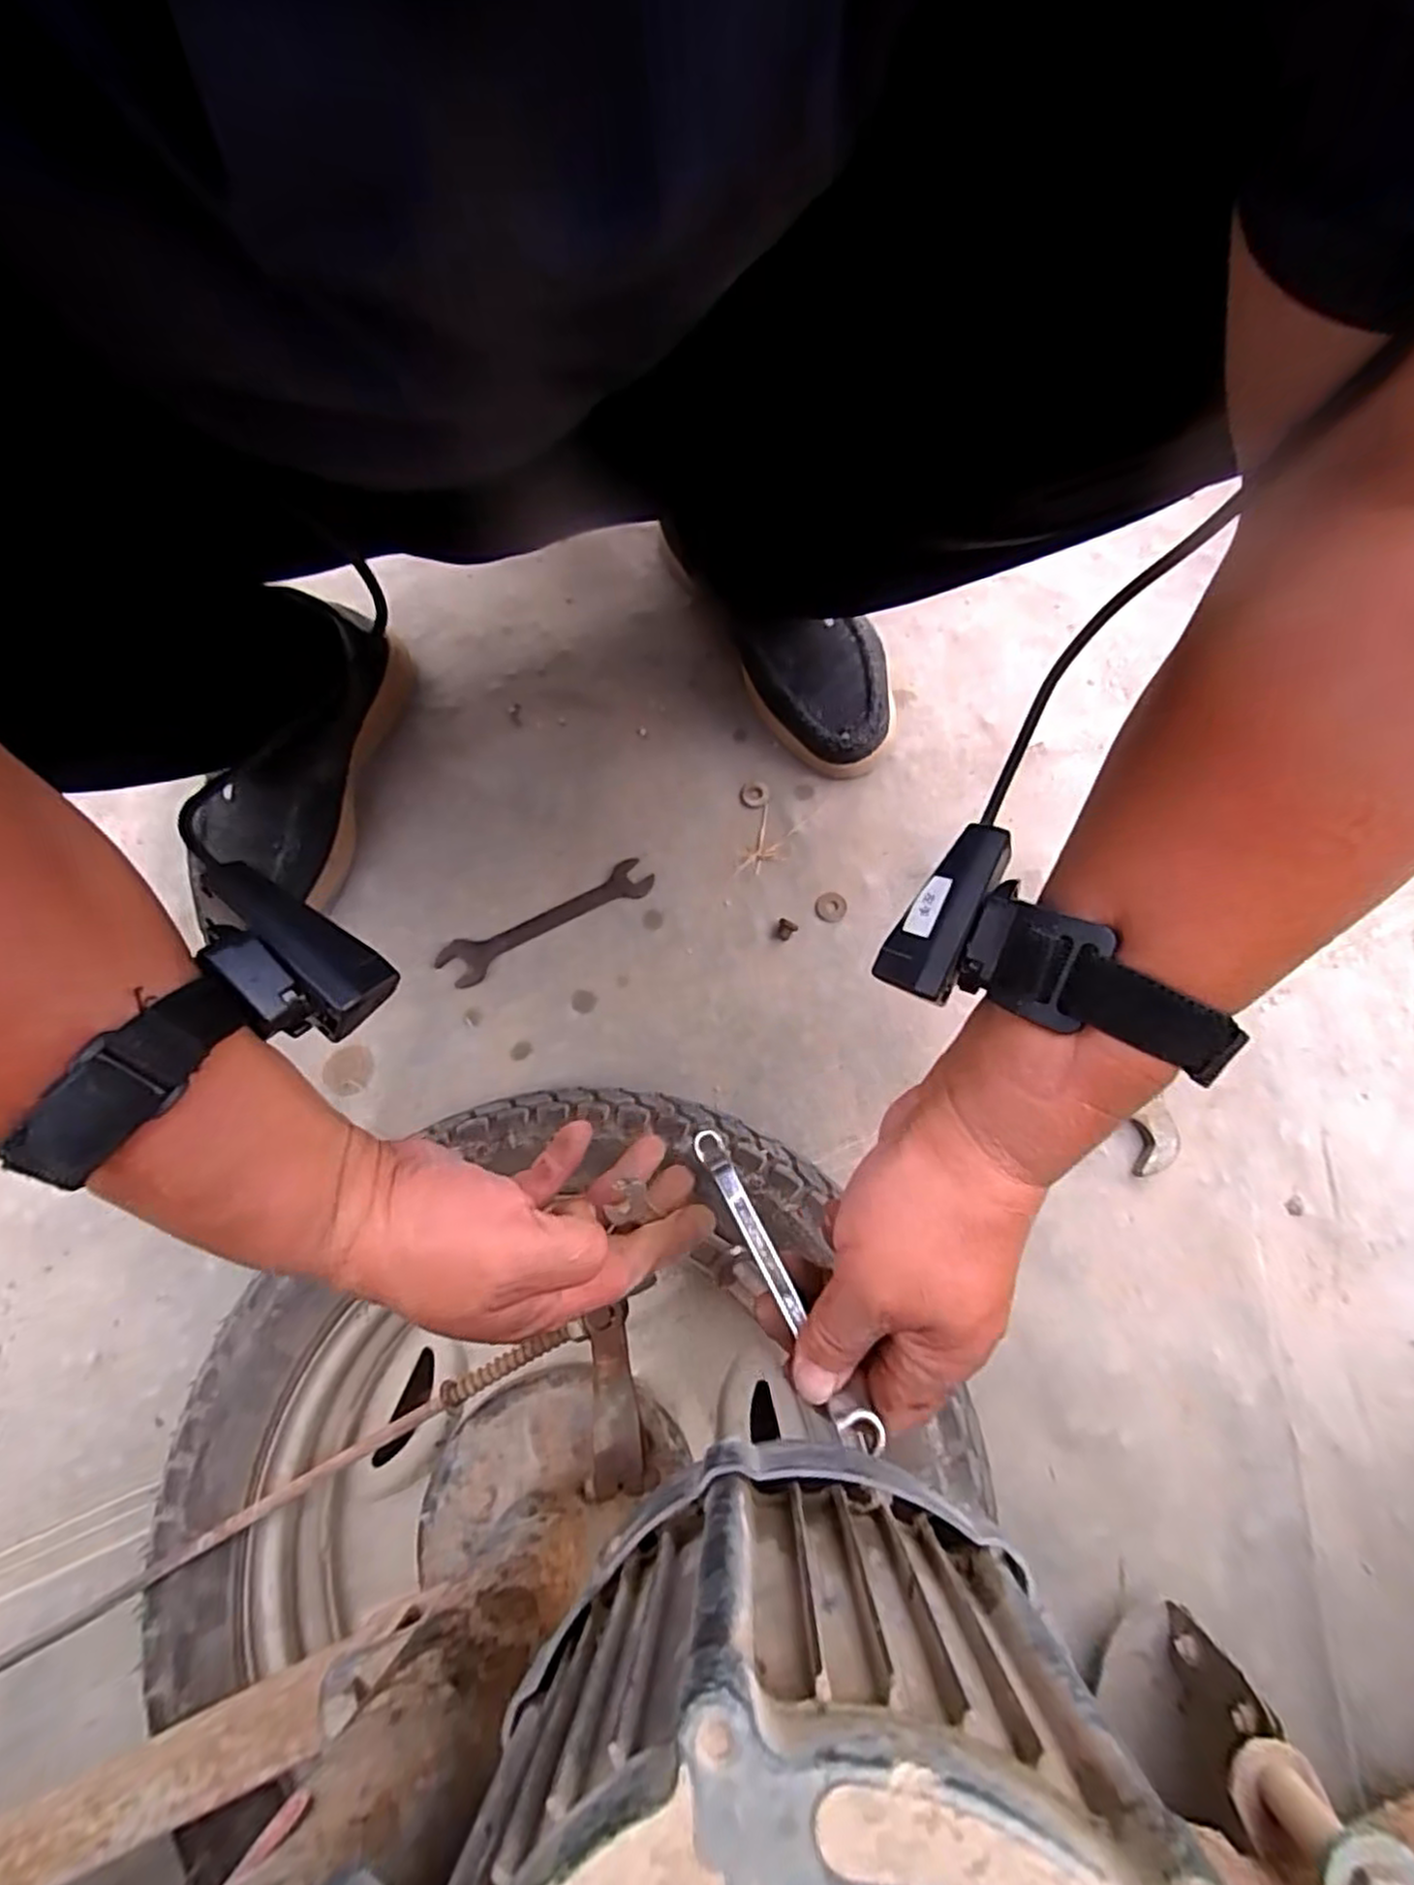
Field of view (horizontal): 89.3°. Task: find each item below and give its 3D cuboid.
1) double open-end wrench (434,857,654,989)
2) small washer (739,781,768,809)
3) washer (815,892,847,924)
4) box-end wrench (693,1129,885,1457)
[{"bbox_3d":[-0.118,-0.015,0.527,0.164,0.004,0.034,-26,77,-5],"label":"double open-end wrench"},{"bbox_3d":[0.036,-0.113,0.545,0.022,0.004,0.021,9,77,3],"label":"small washer"},{"bbox_3d":[0.091,-0.026,0.526,0.023,0.004,0.023,37,80,9],"label":"washer"},{"bbox_3d":[0.029,0.138,0.298,0.014,0.009,0.138,-30,55,-6],"label":"box-end wrench"}]

